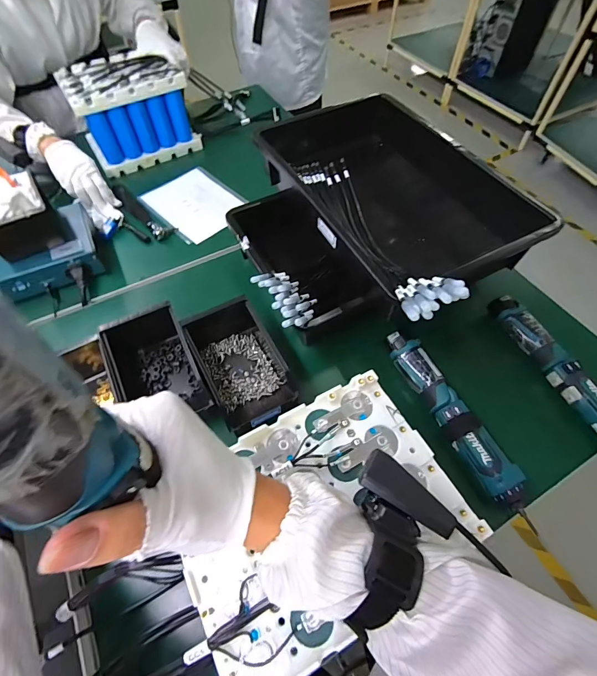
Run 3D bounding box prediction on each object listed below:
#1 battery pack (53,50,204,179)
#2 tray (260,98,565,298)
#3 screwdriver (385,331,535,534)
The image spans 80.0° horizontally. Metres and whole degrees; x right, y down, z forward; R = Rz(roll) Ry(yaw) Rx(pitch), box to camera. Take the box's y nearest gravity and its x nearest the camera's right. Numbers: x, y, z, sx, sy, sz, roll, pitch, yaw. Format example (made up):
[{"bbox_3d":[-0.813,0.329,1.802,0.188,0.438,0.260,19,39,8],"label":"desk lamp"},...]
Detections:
[{"bbox_3d":[-0.380,-0.513,0.810,0.223,0.153,0.182,-29,62,-18],"label":"battery pack"},{"bbox_3d":[0.131,-0.247,0.602,0.291,0.113,0.515,-24,61,-15],"label":"tray"},{"bbox_3d":[0.205,0.106,0.489,0.048,0.049,0.274,-20,60,-13],"label":"screwdriver"}]

